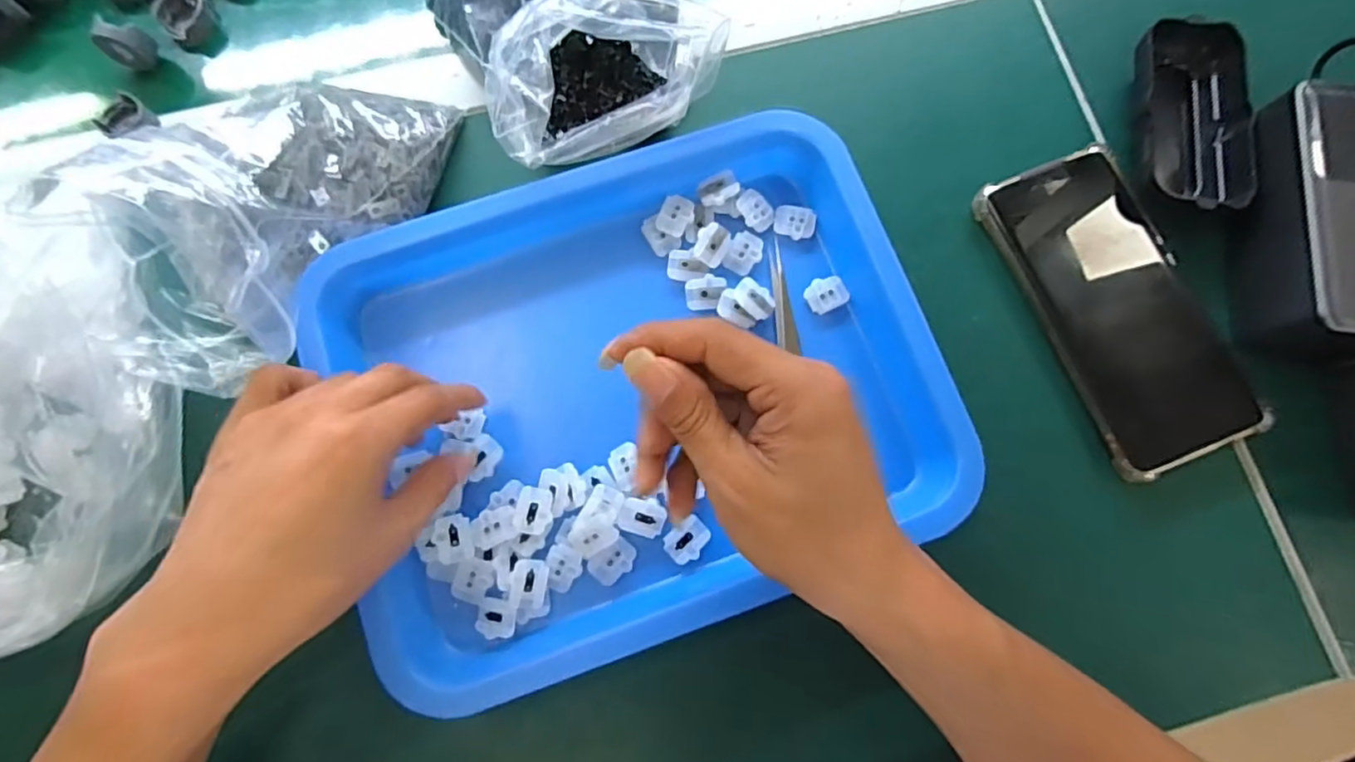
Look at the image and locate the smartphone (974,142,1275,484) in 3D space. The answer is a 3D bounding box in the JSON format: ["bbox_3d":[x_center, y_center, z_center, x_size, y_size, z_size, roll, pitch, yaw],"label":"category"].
[{"bbox_3d":[0.230,-0.040,0.339,0.081,0.019,0.167,-22,80,-5],"label":"smartphone"}]

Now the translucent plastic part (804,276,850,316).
[{"bbox_3d":[0.078,-0.045,0.337,0.021,0.007,0.018,-31,81,-6],"label":"translucent plastic part"}]

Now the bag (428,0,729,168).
[{"bbox_3d":[-0.054,-0.187,0.338,0.135,0.058,0.138,-21,80,-4],"label":"bag"}]

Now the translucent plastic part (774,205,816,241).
[{"bbox_3d":[0.063,-0.085,0.345,0.022,0.005,0.017,5,79,0],"label":"translucent plastic part"}]

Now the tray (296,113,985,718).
[{"bbox_3d":[-0.020,0.000,0.322,0.279,0.045,0.230,-20,80,-4],"label":"tray"}]

